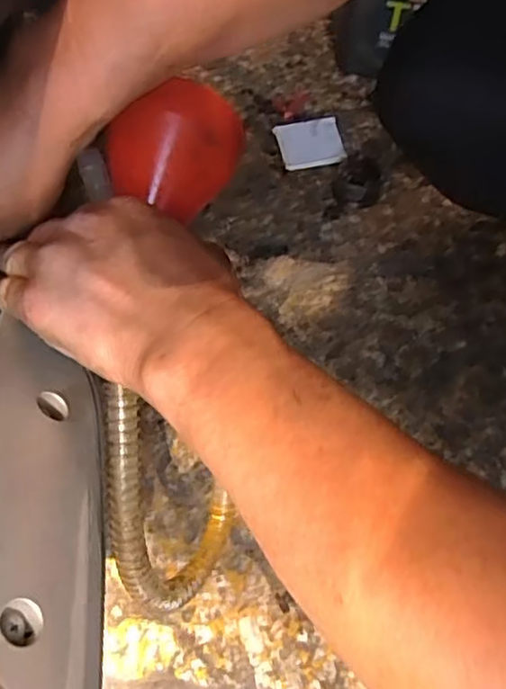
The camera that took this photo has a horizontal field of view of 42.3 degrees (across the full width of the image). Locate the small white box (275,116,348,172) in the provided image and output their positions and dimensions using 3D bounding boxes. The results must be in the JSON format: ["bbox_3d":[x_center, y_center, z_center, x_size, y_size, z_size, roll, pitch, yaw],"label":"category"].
[{"bbox_3d":[0.069,-0.245,0.793,0.074,0.015,0.074,-11,61,-7],"label":"small white box"}]

